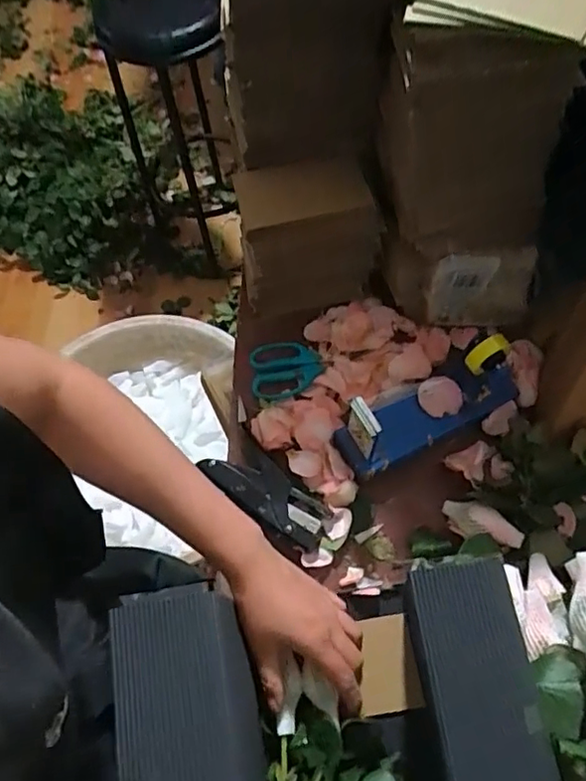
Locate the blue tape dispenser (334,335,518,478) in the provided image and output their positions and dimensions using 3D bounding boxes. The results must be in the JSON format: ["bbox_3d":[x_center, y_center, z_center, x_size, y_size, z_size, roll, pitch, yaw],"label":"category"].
[{"bbox_3d":[0.142,0.007,0.604,0.200,0.111,0.067,-26,66,-9],"label":"blue tape dispenser"}]

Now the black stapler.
[{"bbox_3d":[-0.026,0.111,0.630,0.145,0.025,0.063,37,72,18],"label":"black stapler"}]

